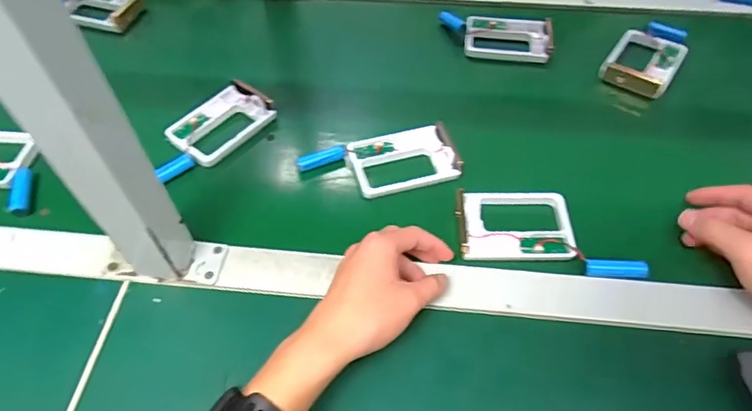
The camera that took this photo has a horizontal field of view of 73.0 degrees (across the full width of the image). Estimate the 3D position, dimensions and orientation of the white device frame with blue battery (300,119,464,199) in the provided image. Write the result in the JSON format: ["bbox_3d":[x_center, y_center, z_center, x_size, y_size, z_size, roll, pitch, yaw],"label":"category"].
[{"bbox_3d":[0.003,-0.044,0.497,0.149,0.017,0.068,-10,53,-7],"label":"white device frame with blue battery"}]

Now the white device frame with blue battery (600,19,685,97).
[{"bbox_3d":[0.315,-0.174,0.590,0.073,0.023,0.117,29,58,21],"label":"white device frame with blue battery"}]

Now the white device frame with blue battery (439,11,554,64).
[{"bbox_3d":[0.146,-0.207,0.620,0.134,0.016,0.075,8,53,6],"label":"white device frame with blue battery"}]

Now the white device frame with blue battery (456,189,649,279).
[{"bbox_3d":[0.149,0.019,0.444,0.157,0.020,0.077,9,53,7],"label":"white device frame with blue battery"}]

